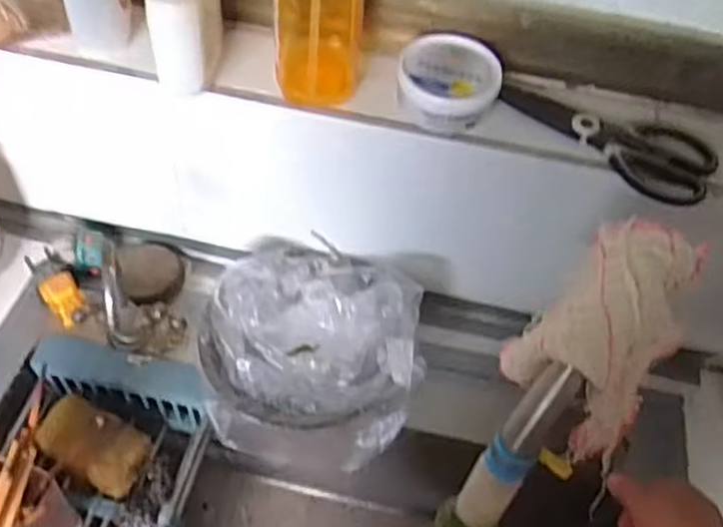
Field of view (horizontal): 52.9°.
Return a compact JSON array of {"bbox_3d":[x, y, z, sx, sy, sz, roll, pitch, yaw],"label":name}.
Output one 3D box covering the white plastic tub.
[{"bbox_3d":[0.075,-0.156,0.636,0.087,0.046,0.082,2,53,-3],"label":"white plastic tub"}]

